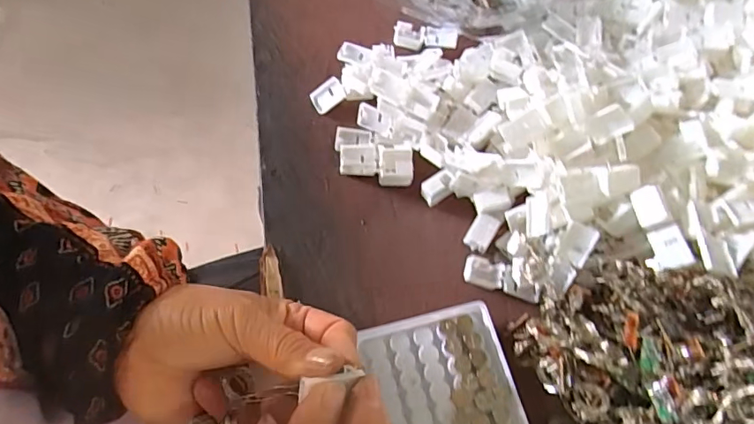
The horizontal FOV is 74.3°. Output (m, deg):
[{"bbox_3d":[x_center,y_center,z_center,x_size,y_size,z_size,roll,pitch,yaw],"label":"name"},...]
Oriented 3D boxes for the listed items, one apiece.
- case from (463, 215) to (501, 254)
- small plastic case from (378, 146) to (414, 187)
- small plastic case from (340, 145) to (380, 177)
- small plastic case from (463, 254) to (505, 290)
[{"bbox_3d":[0.079,0.015,0.372,0.018,0.011,0.029,32,68,11],"label":"case"},{"bbox_3d":[0.014,-0.036,0.385,0.026,0.016,0.028,-1,66,-4],"label":"small plastic case"},{"bbox_3d":[-0.014,-0.040,0.383,0.029,0.017,0.021,-1,66,-4],"label":"small plastic case"},{"bbox_3d":[0.077,0.043,0.359,0.027,0.005,0.021,13,66,3],"label":"small plastic case"}]

